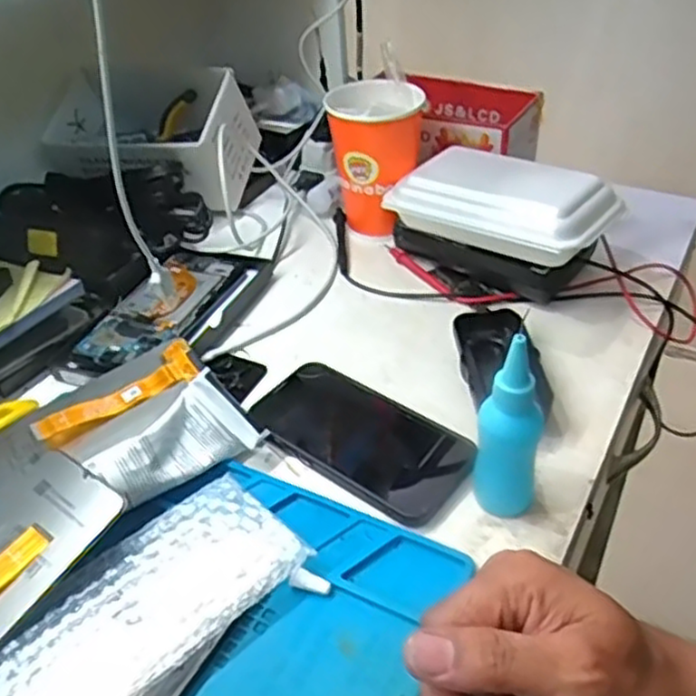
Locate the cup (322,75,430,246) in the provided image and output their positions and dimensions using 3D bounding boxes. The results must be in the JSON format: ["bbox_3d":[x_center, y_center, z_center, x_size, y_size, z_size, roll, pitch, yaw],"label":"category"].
[{"bbox_3d":[0.024,-0.172,0.670,0.083,0.116,0.098,4,41,7],"label":"cup"}]

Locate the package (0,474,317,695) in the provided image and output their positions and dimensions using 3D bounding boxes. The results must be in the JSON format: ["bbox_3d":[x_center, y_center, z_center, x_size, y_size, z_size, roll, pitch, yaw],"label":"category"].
[{"bbox_3d":[-0.109,0.138,0.382,0.170,0.014,0.081,-34,48,-31],"label":"package"}]

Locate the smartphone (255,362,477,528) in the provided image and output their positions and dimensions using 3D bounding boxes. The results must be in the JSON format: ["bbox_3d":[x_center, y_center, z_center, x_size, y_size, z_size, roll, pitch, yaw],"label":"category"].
[{"bbox_3d":[0.008,0.058,0.481,0.146,0.014,0.074,25,48,30],"label":"smartphone"}]

